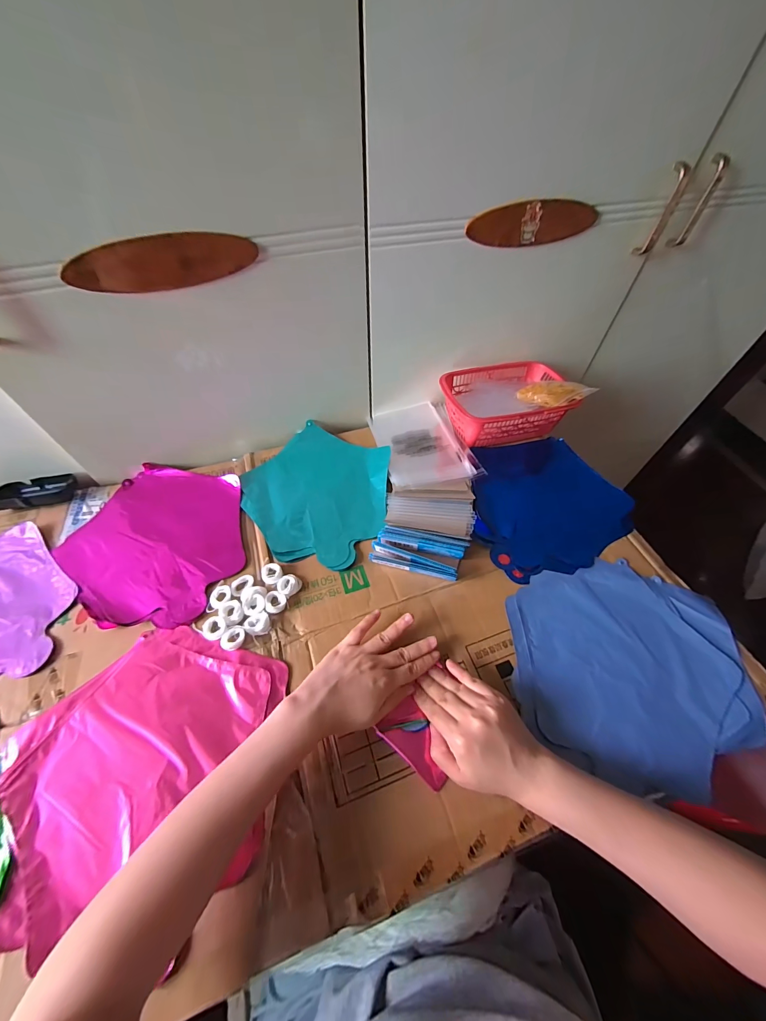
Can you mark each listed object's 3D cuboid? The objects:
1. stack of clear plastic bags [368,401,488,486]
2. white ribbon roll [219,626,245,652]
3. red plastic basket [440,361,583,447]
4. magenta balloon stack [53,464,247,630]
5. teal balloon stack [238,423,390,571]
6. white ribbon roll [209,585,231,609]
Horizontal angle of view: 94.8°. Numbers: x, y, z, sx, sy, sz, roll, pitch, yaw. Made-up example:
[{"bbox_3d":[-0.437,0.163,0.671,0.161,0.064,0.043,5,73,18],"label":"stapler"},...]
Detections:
[{"bbox_3d":[0.065,-0.117,0.590,0.142,0.019,0.191,-11,55,-9],"label":"stack of clear plastic bags"},{"bbox_3d":[-0.172,0.147,0.403,0.026,0.007,0.024,1,54,-1],"label":"white ribbon roll"},{"bbox_3d":[0.205,-0.191,0.614,0.211,0.068,0.160,-8,55,-7],"label":"red plastic basket"},{"bbox_3d":[-0.306,0.036,0.488,0.239,0.016,0.236,11,55,6],"label":"magenta balloon stack"},{"bbox_3d":[-0.098,-0.035,0.537,0.221,0.020,0.233,23,57,15],"label":"teal balloon stack"},{"bbox_3d":[-0.200,0.105,0.433,0.025,0.006,0.029,-23,58,-17],"label":"white ribbon roll"}]

